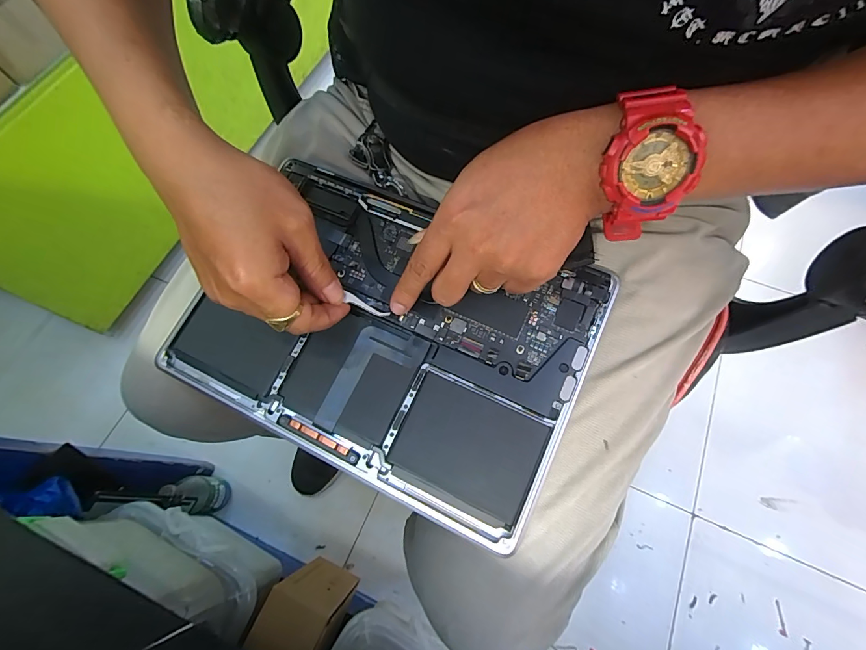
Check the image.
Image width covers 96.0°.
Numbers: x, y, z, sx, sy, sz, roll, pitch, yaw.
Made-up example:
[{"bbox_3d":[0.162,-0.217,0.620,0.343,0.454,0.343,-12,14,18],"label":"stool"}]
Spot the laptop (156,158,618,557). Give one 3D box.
[{"bbox_3d":[-0.039,0.001,0.297,0.291,0.007,0.205,23,77,12],"label":"laptop"}]

